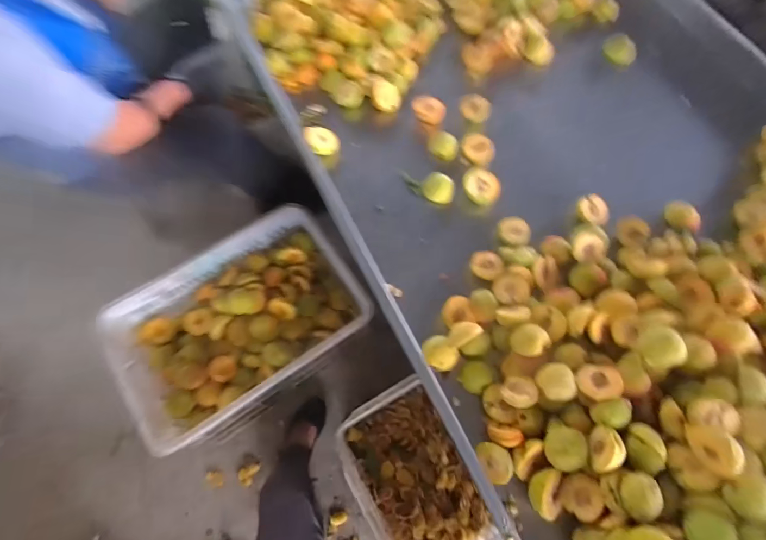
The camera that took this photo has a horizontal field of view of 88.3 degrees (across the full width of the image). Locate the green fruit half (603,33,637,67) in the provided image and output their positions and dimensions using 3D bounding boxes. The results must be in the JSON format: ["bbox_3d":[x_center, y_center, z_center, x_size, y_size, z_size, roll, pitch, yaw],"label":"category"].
[{"bbox_3d":[0.632,-0.586,1.046,0.032,0.062,0.090,-29,74,-13],"label":"green fruit half"}]

